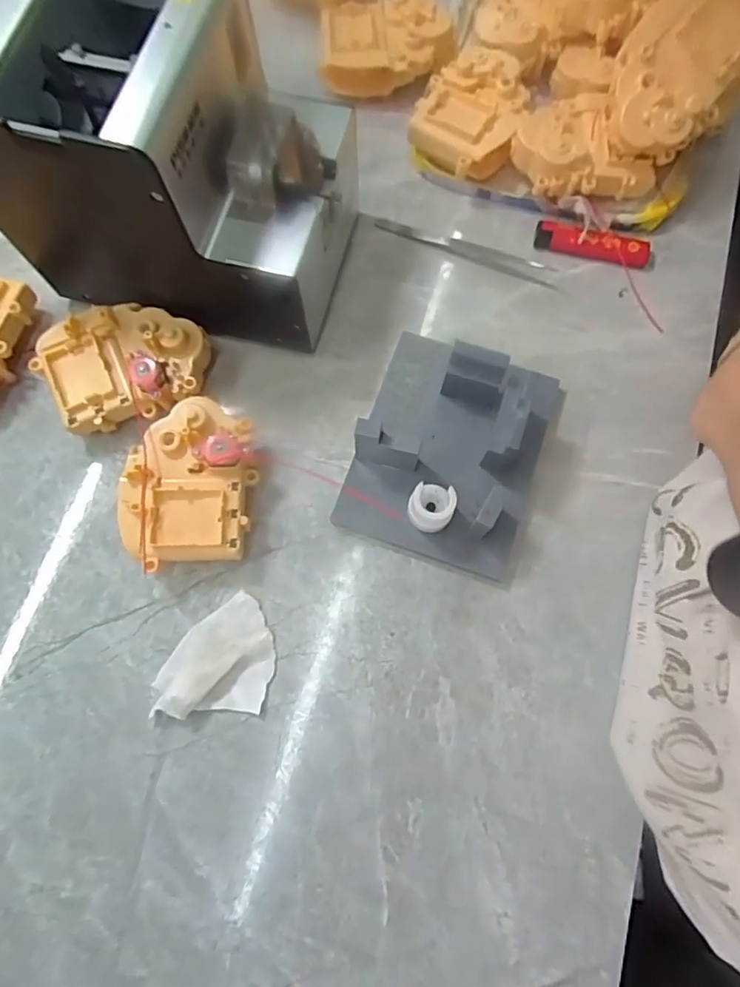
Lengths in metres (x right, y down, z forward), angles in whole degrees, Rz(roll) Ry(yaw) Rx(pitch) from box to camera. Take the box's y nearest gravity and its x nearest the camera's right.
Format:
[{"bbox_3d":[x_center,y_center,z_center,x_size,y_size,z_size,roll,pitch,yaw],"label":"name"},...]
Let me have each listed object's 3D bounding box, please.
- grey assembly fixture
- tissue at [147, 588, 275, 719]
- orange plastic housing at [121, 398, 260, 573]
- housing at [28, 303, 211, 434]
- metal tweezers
[{"bbox_3d":[0.049,-0.034,0.323,0.118,0.040,0.144,19,75,6],"label":"grey assembly fixture"},{"bbox_3d":[-0.088,0.091,0.302,0.063,0.015,0.063,-2,74,0],"label":"tissue"},{"bbox_3d":[-0.105,-0.007,0.318,0.075,0.037,0.098,-9,74,-2],"label":"orange plastic housing"},{"bbox_3d":[-0.154,-0.081,0.338,0.099,0.039,0.075,-34,77,-9],"label":"housing"},{"bbox_3d":[0.068,-0.175,0.377,0.133,0.007,0.014,19,75,6],"label":"metal tweezers"}]

